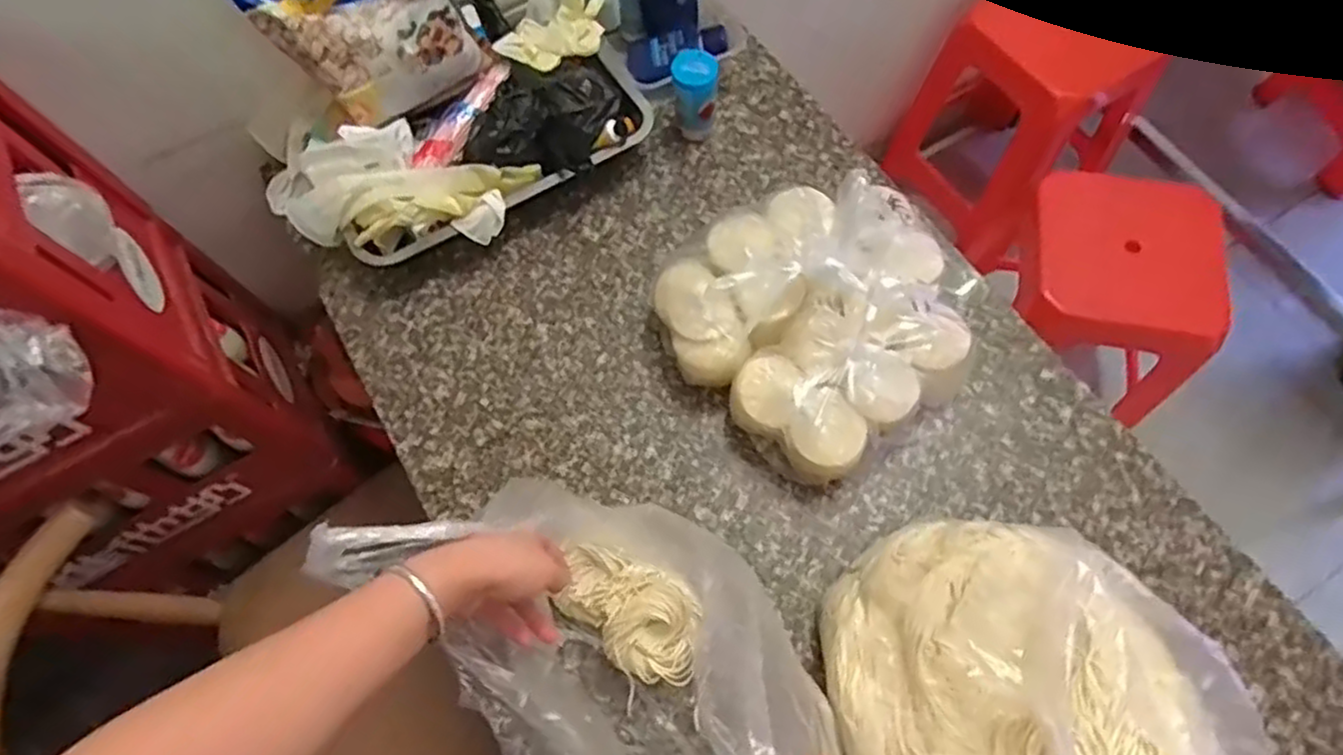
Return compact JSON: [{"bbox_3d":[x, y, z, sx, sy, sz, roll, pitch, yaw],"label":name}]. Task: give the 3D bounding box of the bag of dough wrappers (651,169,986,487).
[{"bbox_3d":[0.143,-0.069,0.651,0.259,0.149,0.250,-34,70,-12],"label":"bag of dough wrappers"}]

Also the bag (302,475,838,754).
[{"bbox_3d":[-0.064,0.166,0.498,0.279,0.264,0.179,33,72,14],"label":"bag"}]

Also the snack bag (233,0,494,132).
[{"bbox_3d":[-0.297,-0.358,0.716,0.191,0.164,0.095,-39,71,-13],"label":"snack bag"}]

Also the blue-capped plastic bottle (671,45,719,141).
[{"bbox_3d":[0.026,-0.310,0.788,0.046,0.090,0.051,-1,67,1],"label":"blue-capped plastic bottle"}]

